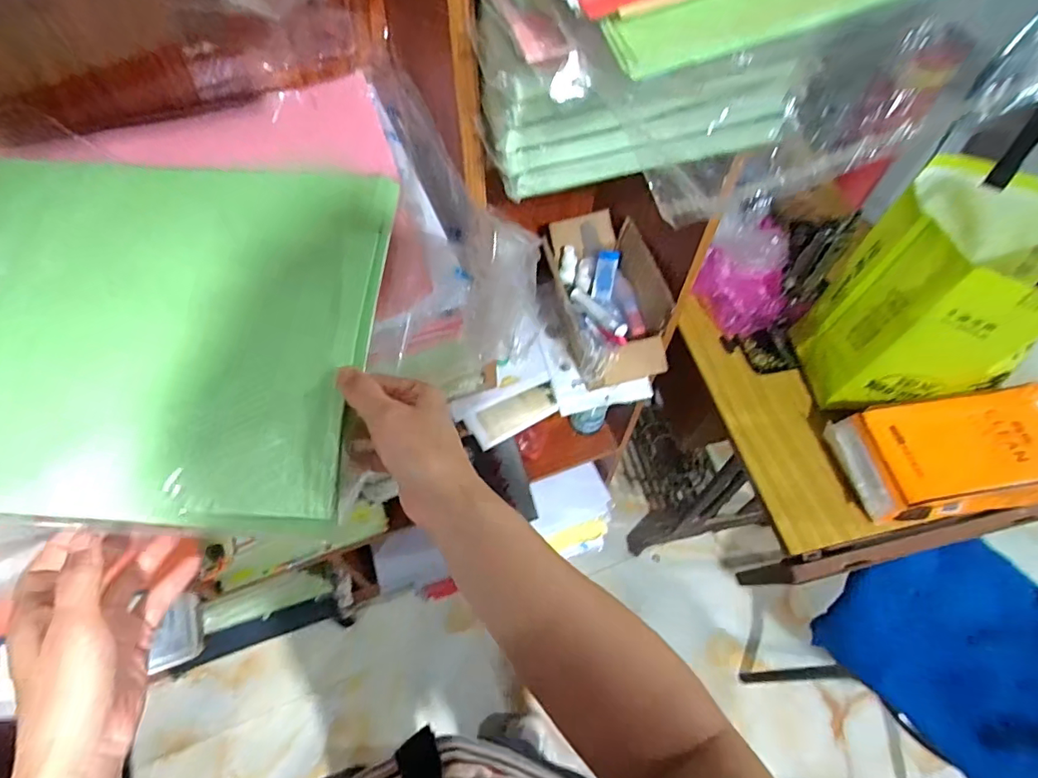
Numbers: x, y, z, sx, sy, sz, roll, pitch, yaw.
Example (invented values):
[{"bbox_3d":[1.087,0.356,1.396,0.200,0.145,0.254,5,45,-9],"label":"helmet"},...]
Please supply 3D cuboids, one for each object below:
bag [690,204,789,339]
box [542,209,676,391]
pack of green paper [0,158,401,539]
[{"bbox_3d":[0.343,-0.171,0.804,0.107,0.117,0.139,-32,64,-18],"label":"bag"},{"bbox_3d":[0.118,-0.118,0.765,0.131,0.138,0.246,-13,60,-8],"label":"box"},{"bbox_3d":[-0.332,-0.059,0.378,0.443,0.028,0.291,5,64,-3],"label":"pack of green paper"}]

